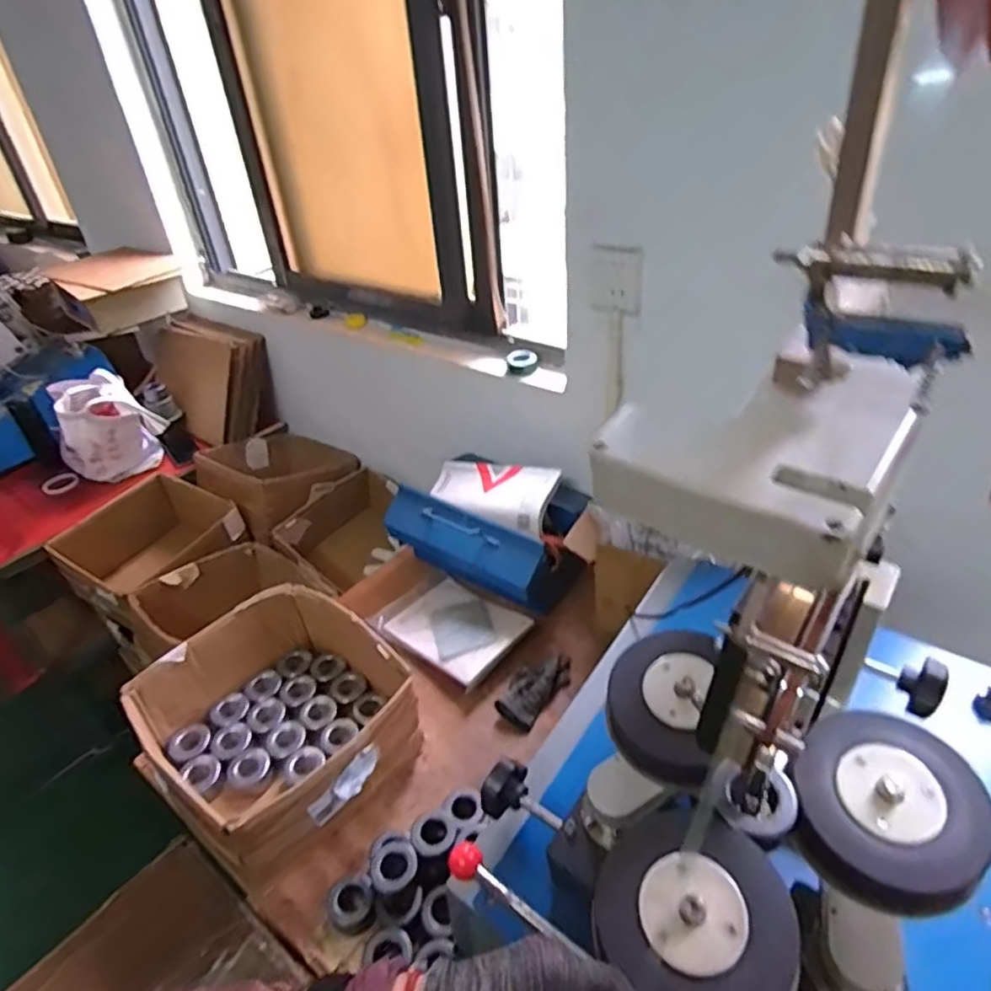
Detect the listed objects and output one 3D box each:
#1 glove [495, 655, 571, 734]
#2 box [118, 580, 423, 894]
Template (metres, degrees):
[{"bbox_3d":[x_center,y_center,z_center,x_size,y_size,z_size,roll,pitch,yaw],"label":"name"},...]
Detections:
[{"bbox_3d":[0.067,0.323,1.082,0.083,0.036,0.154,20,43,31],"label":"glove"},{"bbox_3d":[-0.321,0.352,0.979,0.361,0.184,0.344,23,44,34],"label":"box"}]

